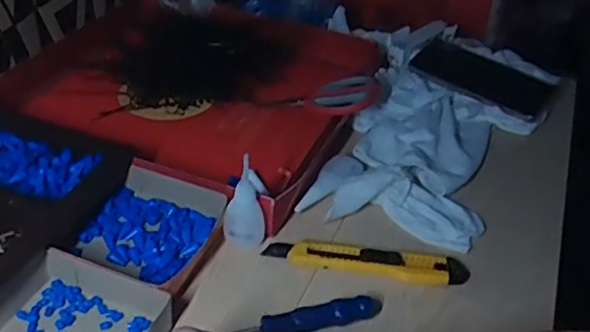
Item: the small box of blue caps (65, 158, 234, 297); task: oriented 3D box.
[{"bbox_3d":[-0.124,0.051,0.526,0.116,0.037,0.115,17,39,13],"label":"small box of blue caps"}]

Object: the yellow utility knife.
[{"bbox_3d":[0.063,0.081,0.532,0.173,0.010,0.032,8,38,1],"label":"yellow utility knife"}]

